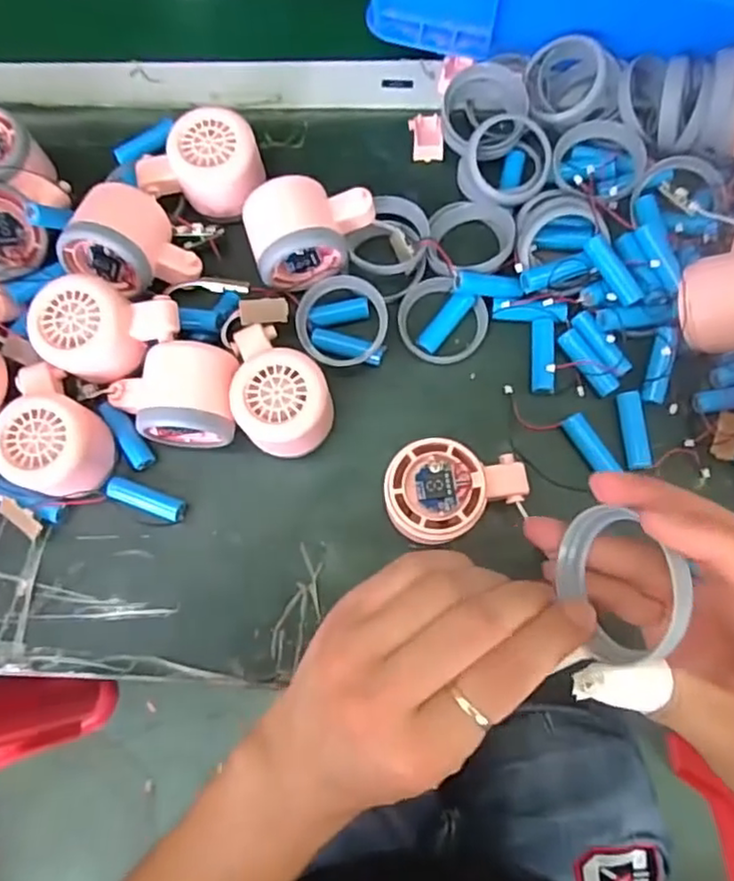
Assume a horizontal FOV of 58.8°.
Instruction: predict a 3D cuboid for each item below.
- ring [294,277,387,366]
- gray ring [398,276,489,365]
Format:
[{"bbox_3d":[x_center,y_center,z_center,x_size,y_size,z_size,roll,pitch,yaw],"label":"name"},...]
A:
[{"bbox_3d":[-0.016,-0.077,0.424,0.059,0.011,0.057,0,99,1],"label":"ring"},{"bbox_3d":[0.051,-0.080,0.437,0.058,0.014,0.056,0,77,2],"label":"gray ring"}]

